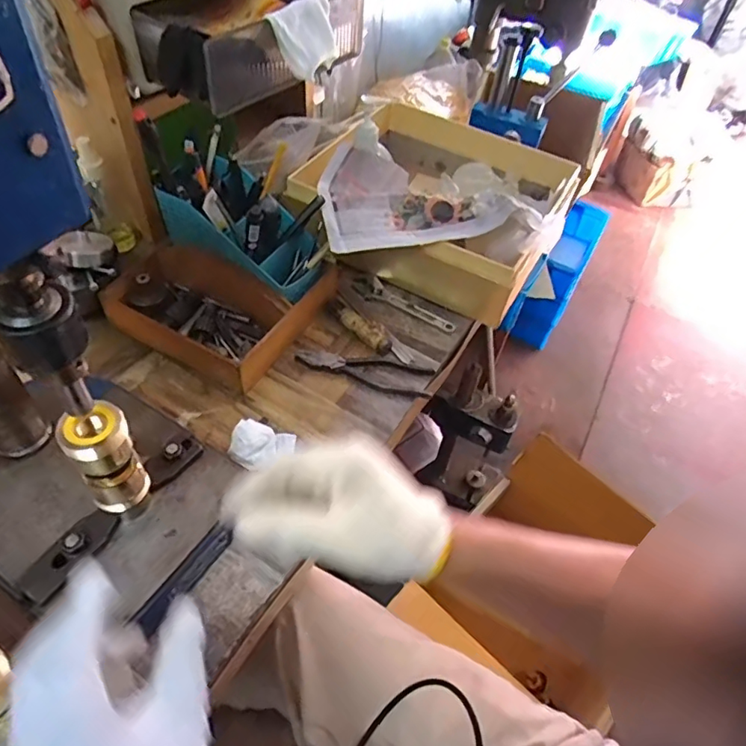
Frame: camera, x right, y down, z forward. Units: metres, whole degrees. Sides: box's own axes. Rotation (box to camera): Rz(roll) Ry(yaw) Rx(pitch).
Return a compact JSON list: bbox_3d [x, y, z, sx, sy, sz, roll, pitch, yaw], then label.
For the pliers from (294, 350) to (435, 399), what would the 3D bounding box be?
[{"bbox_3d":[-0.008,-0.008,0.616,0.156,0.012,0.051,19,52,9],"label":"pliers"}]

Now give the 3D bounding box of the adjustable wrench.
[{"bbox_3d":[0.038,-0.087,0.686,0.143,0.013,0.032,29,54,17],"label":"adjustable wrench"}]

